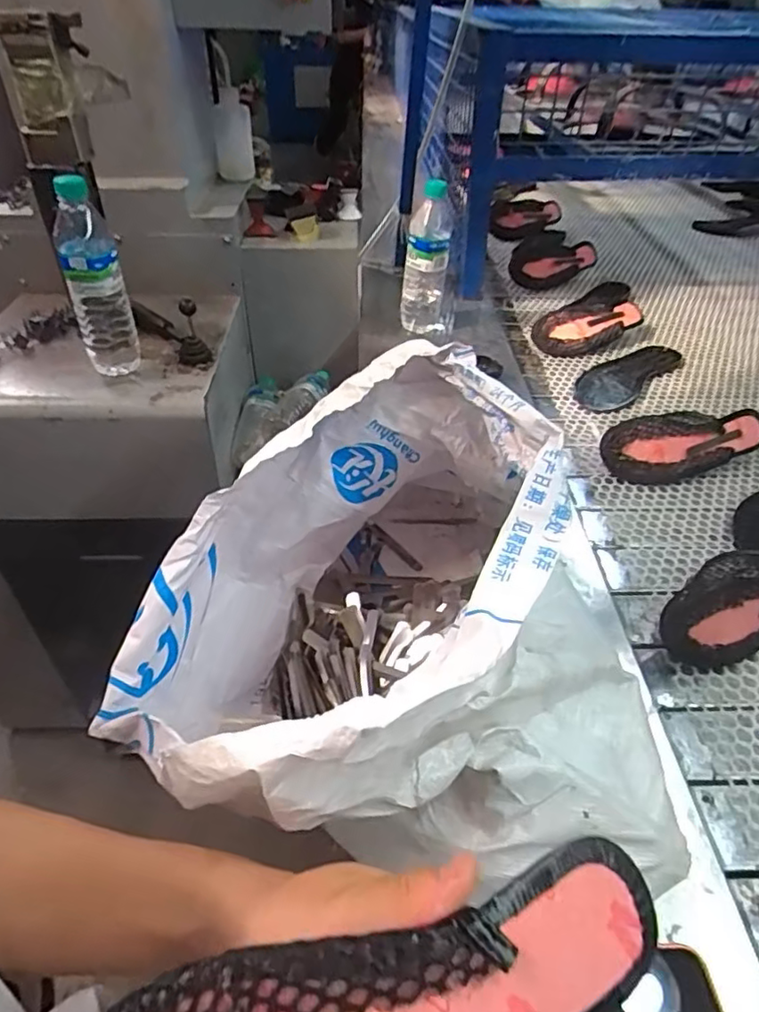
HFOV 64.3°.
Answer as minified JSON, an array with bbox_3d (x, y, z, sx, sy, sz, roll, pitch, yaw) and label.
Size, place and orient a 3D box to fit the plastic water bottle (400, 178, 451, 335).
[{"bbox_3d":[0.071,-0.377,0.963,0.072,0.233,0.062,7,42,6],"label":"plastic water bottle"}]

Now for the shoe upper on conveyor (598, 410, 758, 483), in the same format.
[{"bbox_3d":[0.384,-0.074,0.749,0.214,0.057,0.060,-5,42,-6],"label":"shoe upper on conveyor"}]

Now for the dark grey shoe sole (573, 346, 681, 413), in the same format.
[{"bbox_3d":[0.382,-0.204,0.940,0.218,0.018,0.087,-32,51,-31],"label":"dark grey shoe sole"}]

